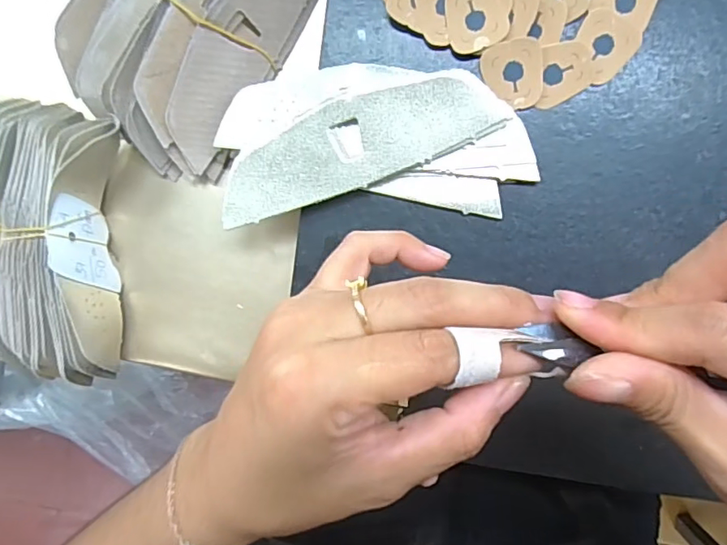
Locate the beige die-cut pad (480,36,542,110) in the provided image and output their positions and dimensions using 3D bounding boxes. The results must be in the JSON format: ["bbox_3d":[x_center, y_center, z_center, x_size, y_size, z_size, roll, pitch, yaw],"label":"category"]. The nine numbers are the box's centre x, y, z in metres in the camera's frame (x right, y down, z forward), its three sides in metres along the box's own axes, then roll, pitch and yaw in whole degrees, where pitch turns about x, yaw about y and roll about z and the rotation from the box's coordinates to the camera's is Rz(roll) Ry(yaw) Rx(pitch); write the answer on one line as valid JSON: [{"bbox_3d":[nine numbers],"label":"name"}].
[{"bbox_3d":[0.087,-0.115,0.309,0.033,0.004,0.038,-4,103,13],"label":"beige die-cut pad"}]

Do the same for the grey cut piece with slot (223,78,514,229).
[{"bbox_3d":[-0.006,-0.076,0.313,0.168,0.005,0.051,-19,93,8],"label":"grey cut piece with slot"}]

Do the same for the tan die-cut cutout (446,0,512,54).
[{"bbox_3d":[0.066,-0.148,0.304,0.035,0.004,0.039,-2,95,3],"label":"tan die-cut cutout"}]

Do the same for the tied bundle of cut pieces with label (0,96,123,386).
[{"bbox_3d":[-0.215,-0.022,0.345,0.108,0.054,0.183,-1,95,2],"label":"tied bundle of cut pieces with label"}]

